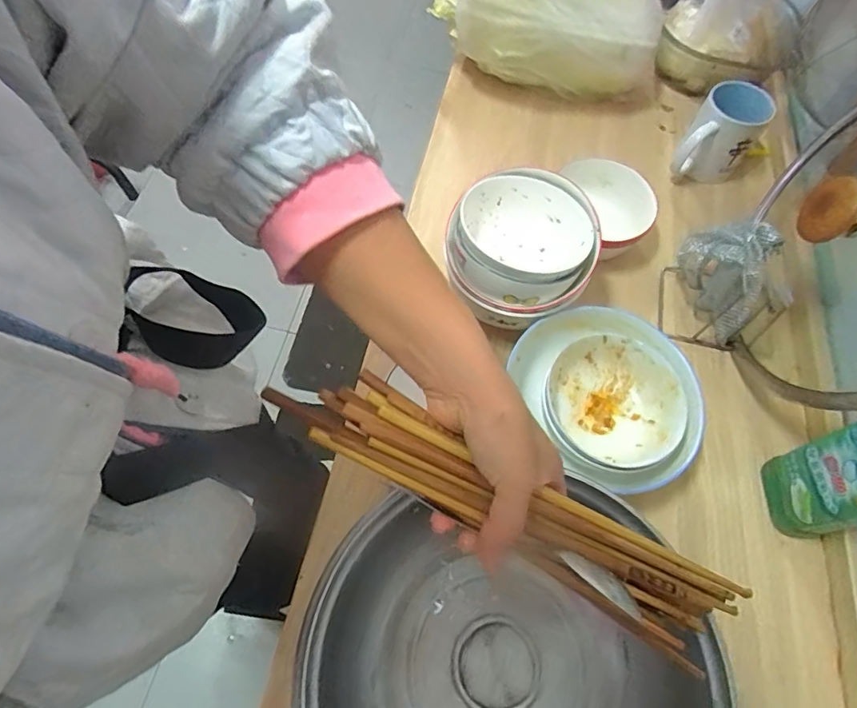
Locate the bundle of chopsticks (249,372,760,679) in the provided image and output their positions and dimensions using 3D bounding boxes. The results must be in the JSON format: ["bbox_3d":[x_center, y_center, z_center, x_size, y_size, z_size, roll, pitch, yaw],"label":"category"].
[{"bbox_3d":[0.043,0.086,0.290,0.275,0.024,0.051,29,65,0],"label":"bundle of chopsticks"}]

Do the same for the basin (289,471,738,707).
[{"bbox_3d":[0.063,0.226,0.364,0.279,0.094,0.264,1,64,-3],"label":"basin"}]

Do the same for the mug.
[{"bbox_3d":[0.376,-0.281,0.666,0.079,0.096,0.100,27,65,10],"label":"mug"}]

